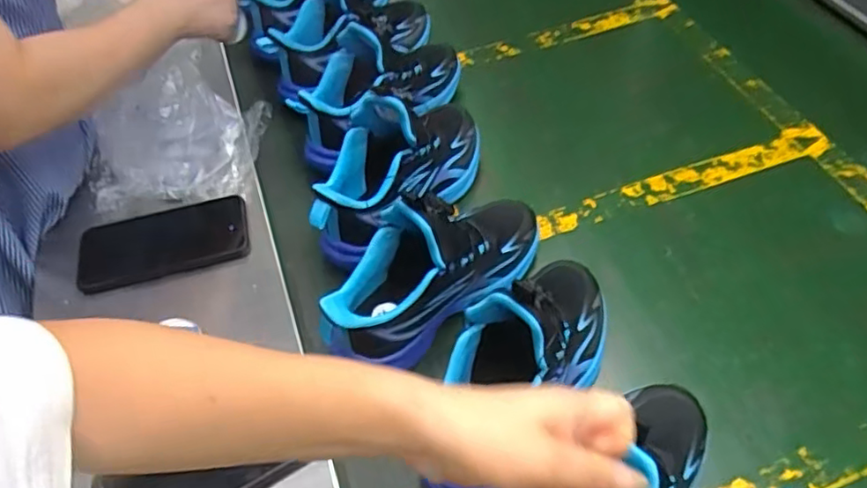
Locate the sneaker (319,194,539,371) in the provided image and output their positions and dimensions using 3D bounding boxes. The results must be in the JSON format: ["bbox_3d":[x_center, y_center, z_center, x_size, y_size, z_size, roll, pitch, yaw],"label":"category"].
[{"bbox_3d":[0.010,0.016,0.538,0.223,0.131,0.102,-35,58,-22],"label":"sneaker"}]

